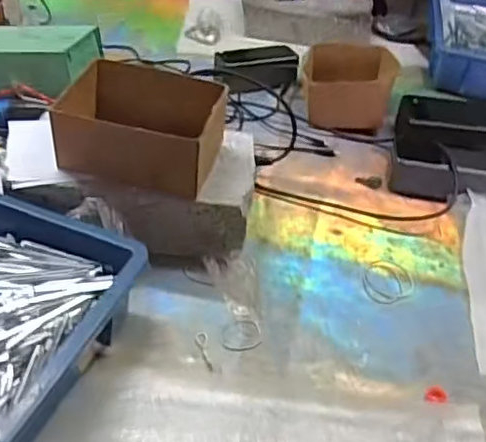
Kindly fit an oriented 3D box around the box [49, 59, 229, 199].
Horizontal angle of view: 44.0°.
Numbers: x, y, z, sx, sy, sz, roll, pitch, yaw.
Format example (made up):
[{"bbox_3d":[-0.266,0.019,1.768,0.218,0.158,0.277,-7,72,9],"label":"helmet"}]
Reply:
[{"bbox_3d":[-0.103,-0.096,0.622,0.153,0.071,0.109,12,40,6],"label":"box"}]

